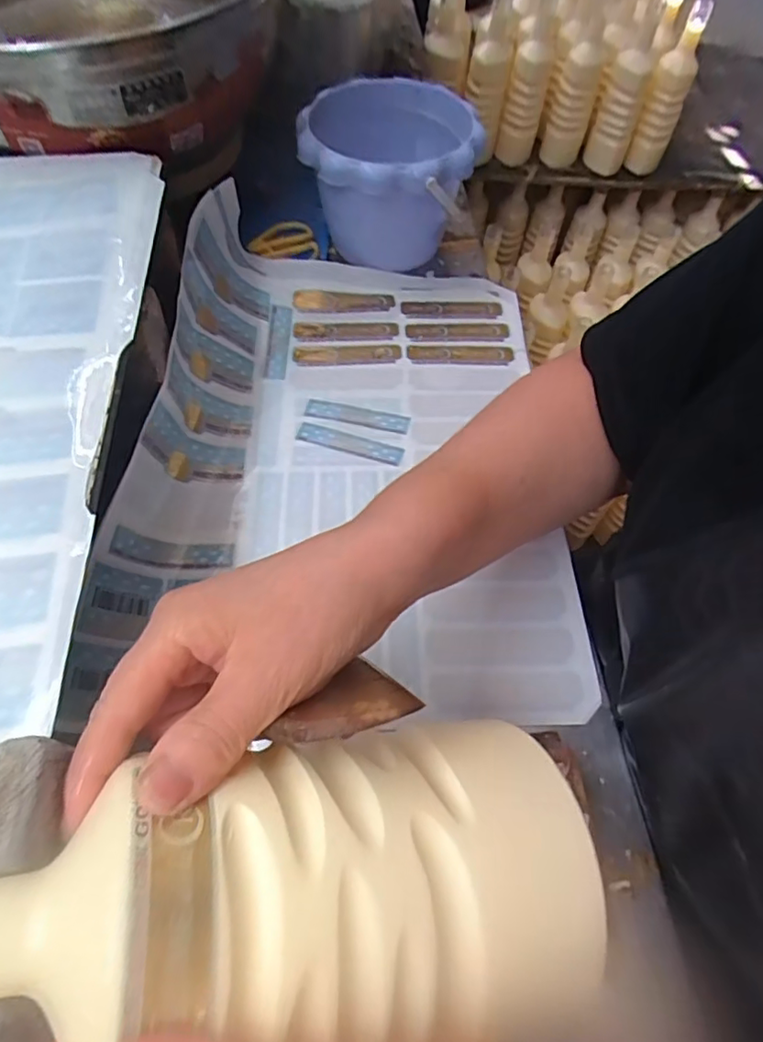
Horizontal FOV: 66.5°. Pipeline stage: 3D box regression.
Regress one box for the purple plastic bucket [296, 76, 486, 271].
[{"bbox_3d":[0.005,-0.299,0.531,0.141,0.125,0.150,2,59,-4],"label":"purple plastic bucket"}]

